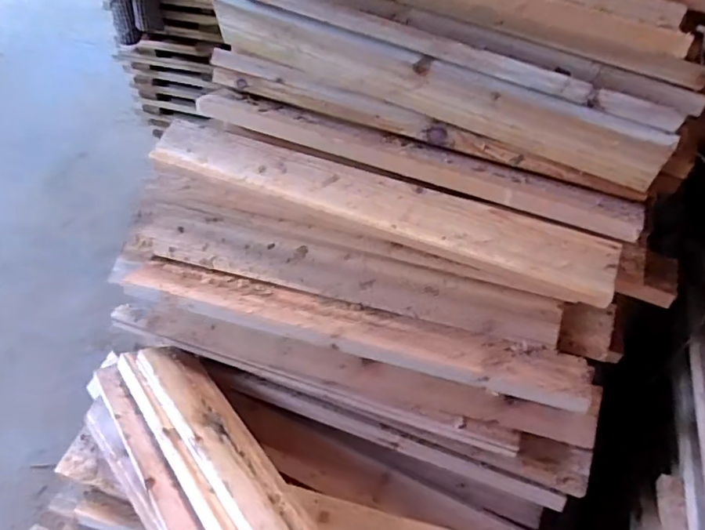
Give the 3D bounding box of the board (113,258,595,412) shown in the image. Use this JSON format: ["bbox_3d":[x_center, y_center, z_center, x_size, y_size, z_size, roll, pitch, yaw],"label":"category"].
[{"bbox_3d":[-0.017,0.060,0.559,0.504,0.019,0.074,12,45,11],"label":"board"}]

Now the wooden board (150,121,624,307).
[{"bbox_3d":[0.010,-0.067,0.562,0.512,0.020,0.071,19,63,17],"label":"wooden board"}]

